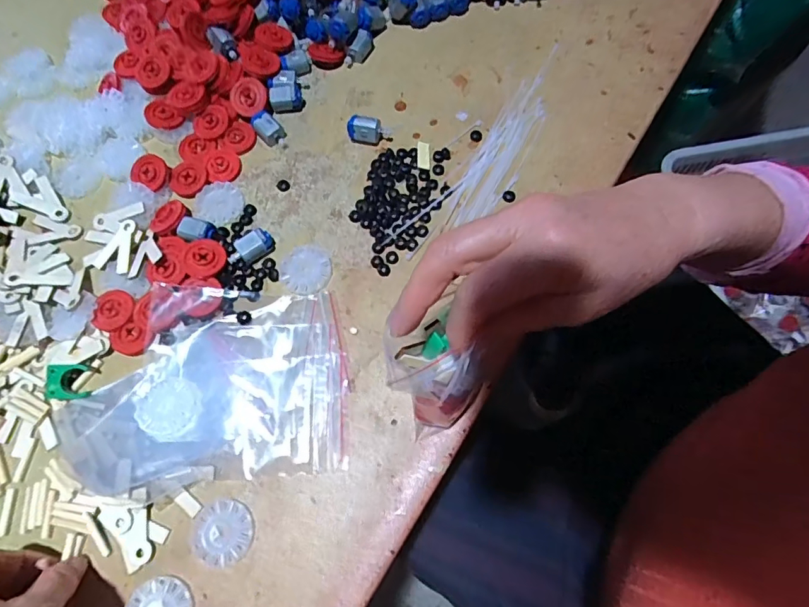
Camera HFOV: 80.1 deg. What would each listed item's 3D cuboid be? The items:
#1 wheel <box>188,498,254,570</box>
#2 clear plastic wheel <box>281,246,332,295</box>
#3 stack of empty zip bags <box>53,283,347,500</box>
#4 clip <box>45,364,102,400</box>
[{"bbox_3d":[-0.118,0.148,0.310,0.040,0.006,0.037,-1,69,2],"label":"wheel"},{"bbox_3d":[-0.077,-0.027,0.372,0.039,0.006,0.040,-1,69,2],"label":"clear plastic wheel"},{"bbox_3d":[-0.141,0.056,0.341,0.190,0.016,0.138,-9,69,-1],"label":"stack of empty zip bags"},{"bbox_3d":[-0.240,0.056,0.346,0.030,0.007,0.026,14,81,-34],"label":"clip"}]

